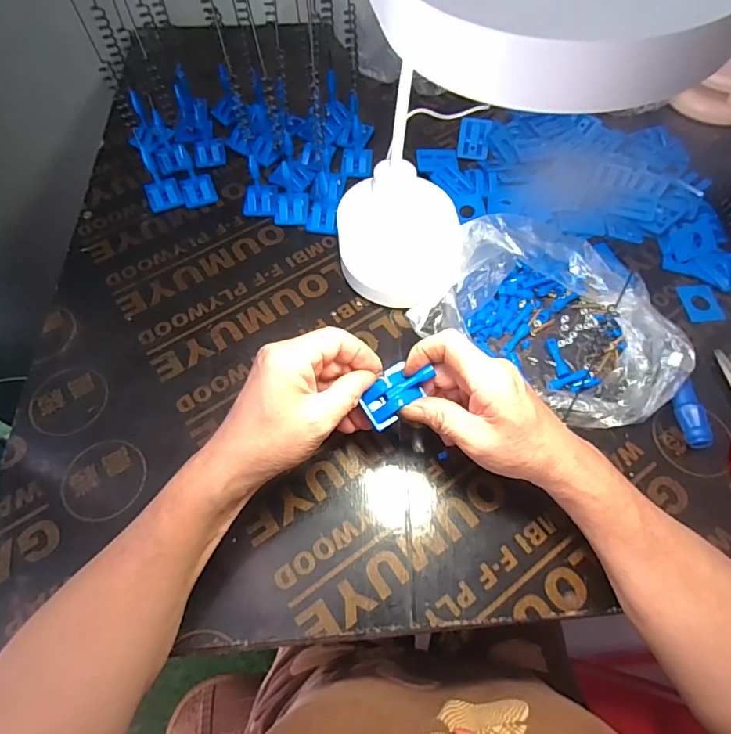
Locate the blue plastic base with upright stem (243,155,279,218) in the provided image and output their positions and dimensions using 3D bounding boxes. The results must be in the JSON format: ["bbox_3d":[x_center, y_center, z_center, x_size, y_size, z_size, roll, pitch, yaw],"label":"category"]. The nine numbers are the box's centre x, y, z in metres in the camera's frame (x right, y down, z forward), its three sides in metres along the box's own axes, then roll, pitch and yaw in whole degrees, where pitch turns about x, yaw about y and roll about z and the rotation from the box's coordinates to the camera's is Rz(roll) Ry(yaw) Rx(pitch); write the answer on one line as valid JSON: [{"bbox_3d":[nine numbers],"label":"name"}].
[{"bbox_3d":[-0.113,-0.190,0.492,0.033,0.052,0.038,3,61,2],"label":"blue plastic base with upright stem"}]

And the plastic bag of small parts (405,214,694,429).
[{"bbox_3d":[0.176,-0.062,0.412,0.207,0.066,0.191,25,64,14],"label":"plastic bag of small parts"}]

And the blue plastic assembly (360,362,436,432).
[{"bbox_3d":[0.022,0.017,0.331,0.052,0.021,0.028,-34,66,-17],"label":"blue plastic assembly"}]

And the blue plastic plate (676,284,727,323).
[{"bbox_3d":[0.321,-0.061,0.446,0.035,0.004,0.045,-1,61,0],"label":"blue plastic plate"}]

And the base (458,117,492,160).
[{"bbox_3d":[0.127,-0.267,0.549,0.034,0.004,0.046,9,100,11],"label":"base"}]

